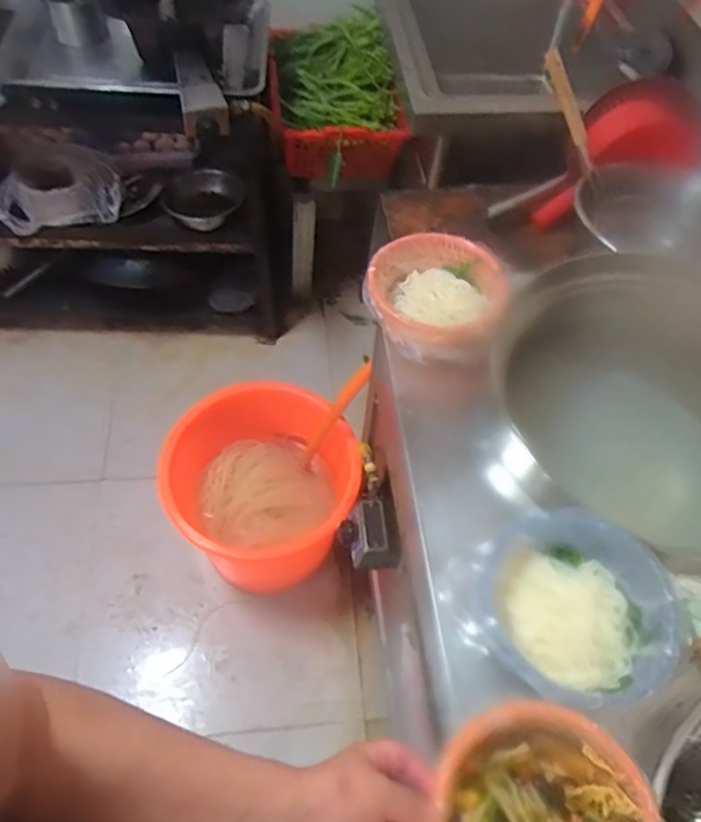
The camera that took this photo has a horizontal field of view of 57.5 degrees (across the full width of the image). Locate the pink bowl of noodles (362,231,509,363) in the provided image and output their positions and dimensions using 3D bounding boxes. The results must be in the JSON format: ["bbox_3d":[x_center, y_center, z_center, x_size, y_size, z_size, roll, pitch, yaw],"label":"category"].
[{"bbox_3d":[0.112,-0.151,0.864,0.170,0.077,0.177,1,57,-2],"label":"pink bowl of noodles"}]

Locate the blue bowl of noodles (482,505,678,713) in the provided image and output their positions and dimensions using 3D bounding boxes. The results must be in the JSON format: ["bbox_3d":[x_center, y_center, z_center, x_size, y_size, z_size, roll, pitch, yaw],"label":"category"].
[{"bbox_3d":[0.216,0.194,0.627,0.176,0.071,0.185,14,57,6],"label":"blue bowl of noodles"}]

